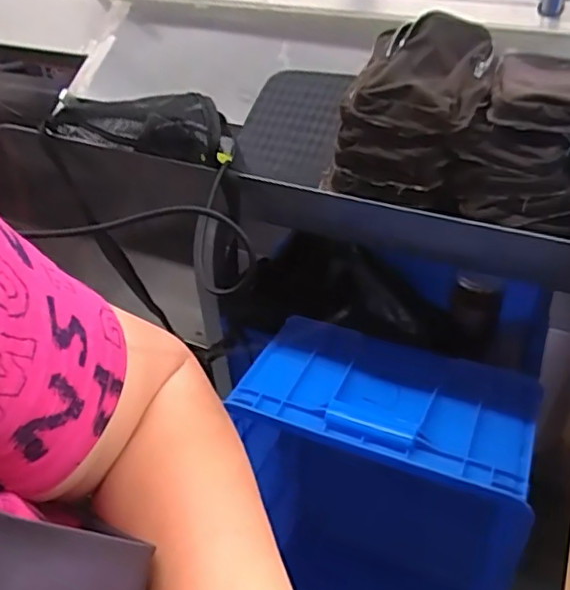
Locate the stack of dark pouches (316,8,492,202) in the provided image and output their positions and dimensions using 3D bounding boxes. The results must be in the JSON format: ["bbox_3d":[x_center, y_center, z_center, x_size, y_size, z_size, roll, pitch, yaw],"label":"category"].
[{"bbox_3d":[0.127,-0.193,0.604,0.140,0.123,0.144,11,43,18],"label":"stack of dark pouches"}]

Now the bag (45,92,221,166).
[{"bbox_3d":[-0.173,-0.206,0.710,0.249,0.058,0.053,16,45,22],"label":"bag"}]

